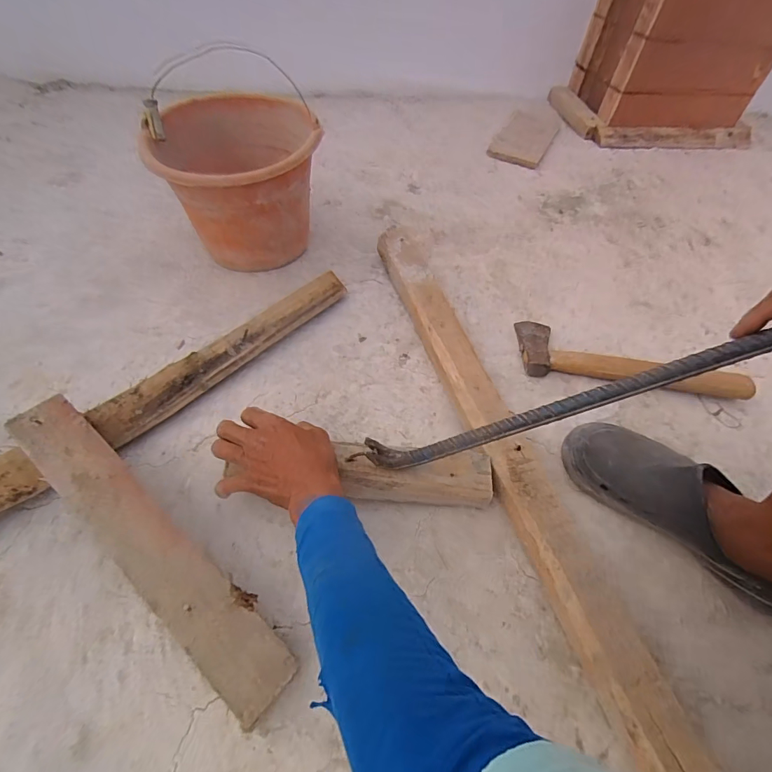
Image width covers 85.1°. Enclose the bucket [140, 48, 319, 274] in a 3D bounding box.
[{"bbox_3d":[-0.239,-0.328,0.704,0.240,0.222,0.261,-12,55,-14],"label":"bucket"}]

